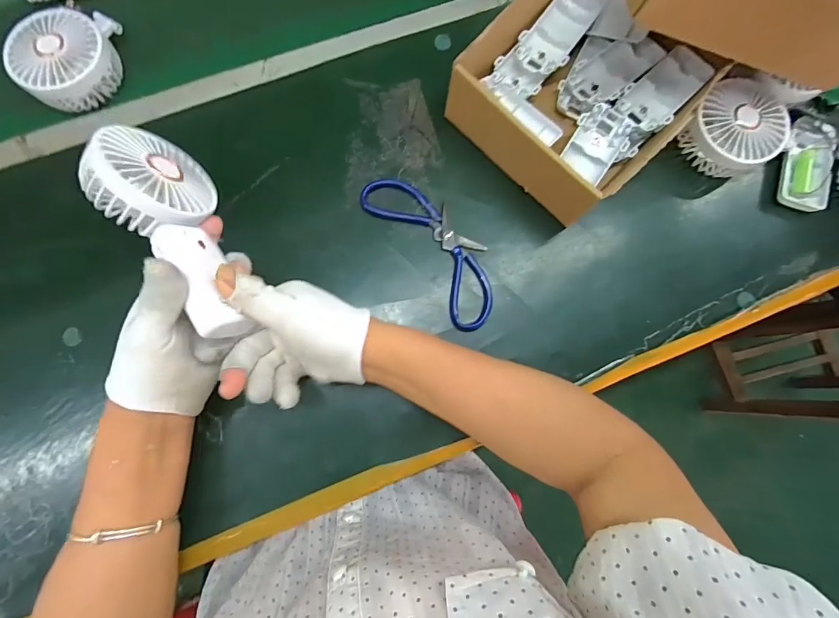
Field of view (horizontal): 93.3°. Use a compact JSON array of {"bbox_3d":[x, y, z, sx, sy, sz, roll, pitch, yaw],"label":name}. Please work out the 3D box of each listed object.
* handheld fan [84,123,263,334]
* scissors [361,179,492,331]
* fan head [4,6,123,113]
[{"bbox_3d":[-0.191,-0.055,0.309,0.042,0.087,0.178,-32,82,21],"label":"handheld fan"},{"bbox_3d":[0.017,-0.061,0.380,0.065,0.013,0.168,-37,82,-8],"label":"scissors"},{"bbox_3d":[-0.348,-0.246,0.389,0.085,0.039,0.103,2,82,-2],"label":"fan head"}]

